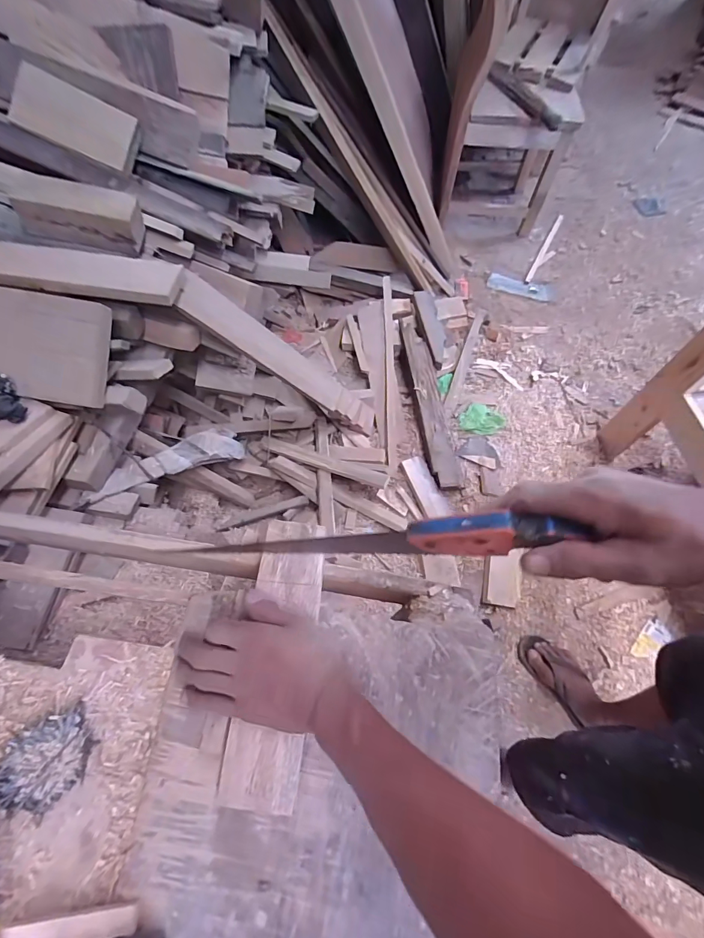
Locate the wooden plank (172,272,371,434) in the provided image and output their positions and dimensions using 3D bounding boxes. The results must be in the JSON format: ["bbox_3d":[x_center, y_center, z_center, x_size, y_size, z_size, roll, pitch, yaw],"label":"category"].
[{"bbox_3d":[-0.147,-0.265,1.063,0.050,0.675,0.099,-19,62,32],"label":"wooden plank"}]

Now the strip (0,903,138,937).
[{"bbox_3d":[-0.279,0.395,0.334,0.188,0.013,0.020,-7,63,-1],"label":"strip"}]

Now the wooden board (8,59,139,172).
[{"bbox_3d":[-0.568,-0.722,0.826,0.227,0.018,0.105,17,105,-19],"label":"wooden board"}]

